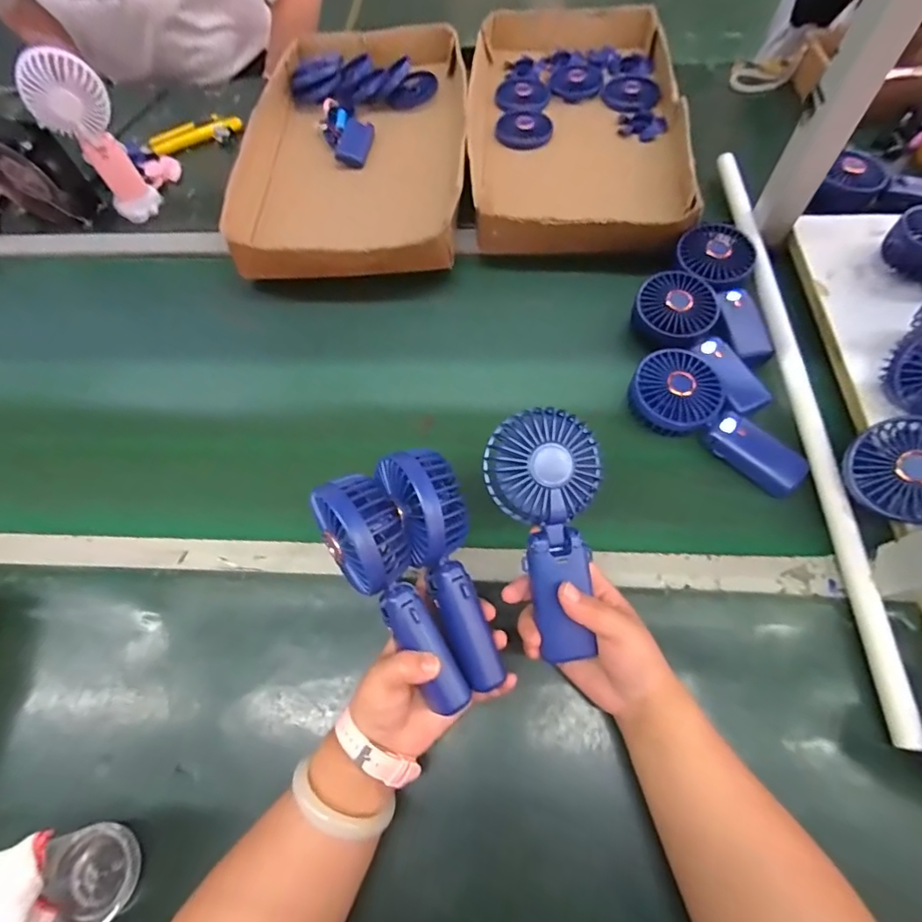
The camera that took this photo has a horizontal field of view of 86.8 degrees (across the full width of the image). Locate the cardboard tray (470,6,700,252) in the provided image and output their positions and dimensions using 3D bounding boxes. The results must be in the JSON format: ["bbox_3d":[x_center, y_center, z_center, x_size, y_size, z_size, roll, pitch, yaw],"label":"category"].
[{"bbox_3d":[0.165,-0.502,0.722,0.300,0.061,0.539,0,65,3],"label":"cardboard tray"}]

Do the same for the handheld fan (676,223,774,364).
[{"bbox_3d":[0.299,-0.198,0.558,0.091,0.030,0.180,3,65,5],"label":"handheld fan"}]

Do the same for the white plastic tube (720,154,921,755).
[{"bbox_3d":[0.342,-0.088,0.498,0.014,0.022,0.661,0,65,3],"label":"white plastic tube"}]

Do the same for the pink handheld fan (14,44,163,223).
[{"bbox_3d":[-0.480,-0.421,0.653,0.093,0.188,0.056,-35,68,-13],"label":"pink handheld fan"}]

